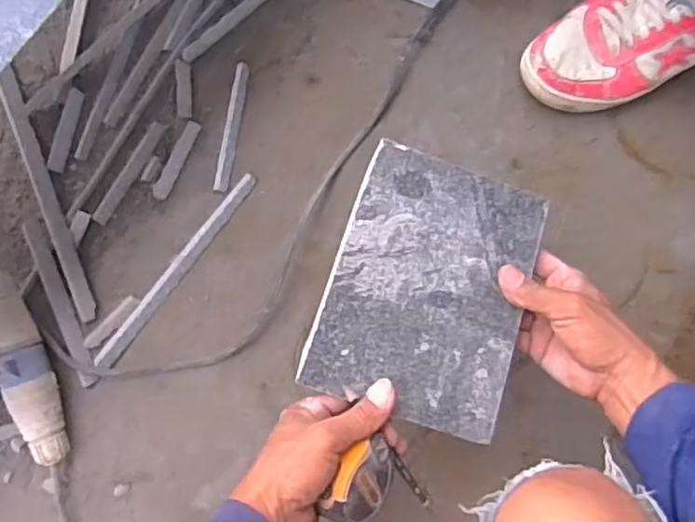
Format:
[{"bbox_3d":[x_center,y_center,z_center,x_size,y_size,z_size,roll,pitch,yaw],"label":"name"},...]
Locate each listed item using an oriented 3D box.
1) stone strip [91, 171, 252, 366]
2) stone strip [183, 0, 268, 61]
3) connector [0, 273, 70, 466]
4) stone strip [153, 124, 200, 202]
[{"bbox_3d":[-0.184,0.009,0.699,0.018,0.009,0.254,37,86,3],"label":"stone strip"},{"bbox_3d":[-0.126,-0.273,0.730,0.143,0.004,0.017,-40,86,-4],"label":"stone strip"},{"bbox_3d":[-0.331,0.110,0.665,0.051,0.054,0.200,-18,85,-2],"label":"connector"},{"bbox_3d":[-0.188,-0.111,0.715,0.017,0.004,0.093,25,85,2],"label":"stone strip"}]

